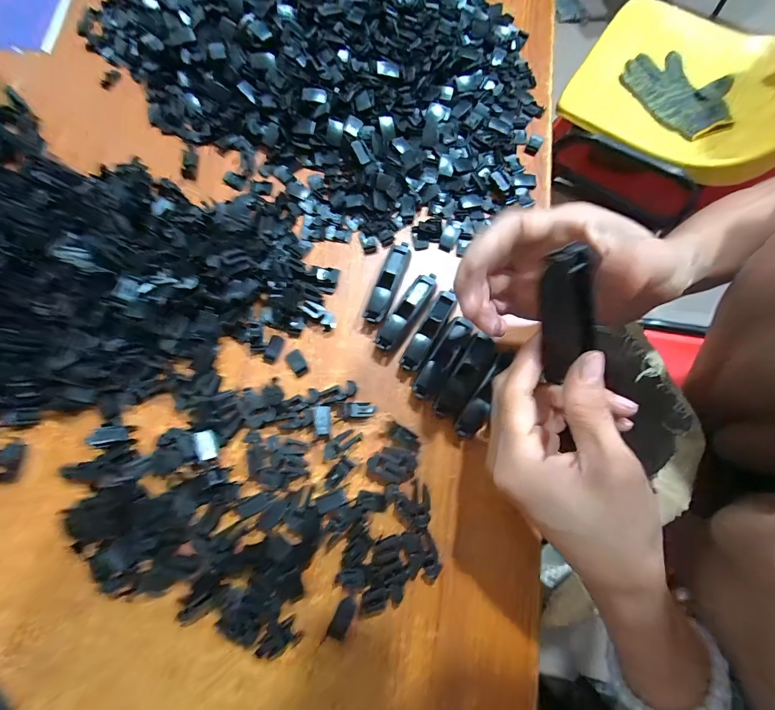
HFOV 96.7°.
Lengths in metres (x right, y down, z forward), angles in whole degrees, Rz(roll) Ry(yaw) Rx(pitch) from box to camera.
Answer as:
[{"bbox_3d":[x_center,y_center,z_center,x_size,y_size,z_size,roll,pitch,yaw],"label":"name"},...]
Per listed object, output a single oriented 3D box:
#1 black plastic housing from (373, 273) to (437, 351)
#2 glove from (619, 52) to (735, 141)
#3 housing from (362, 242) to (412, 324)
[{"bbox_3d":[0.015,-0.034,0.262,0.018,0.017,0.073,34,78,8],"label":"black plastic housing"},{"bbox_3d":[0.528,-0.464,0.608,0.150,0.023,0.191,-27,77,-8],"label":"glove"},{"bbox_3d":[0.002,-0.056,0.267,0.017,0.015,0.073,20,76,5],"label":"housing"}]

